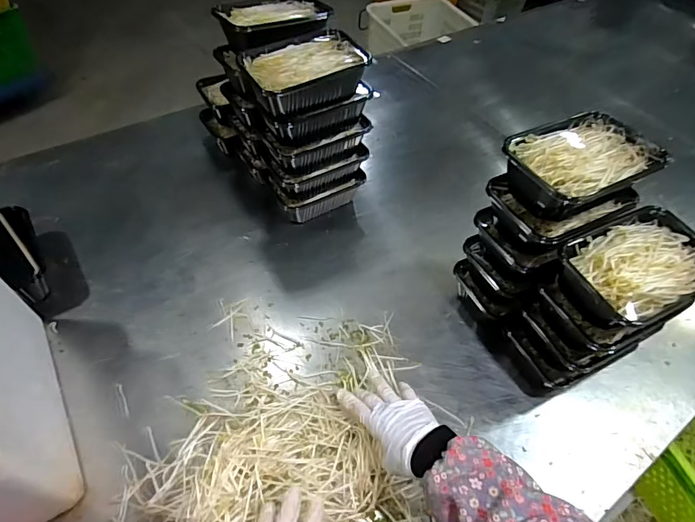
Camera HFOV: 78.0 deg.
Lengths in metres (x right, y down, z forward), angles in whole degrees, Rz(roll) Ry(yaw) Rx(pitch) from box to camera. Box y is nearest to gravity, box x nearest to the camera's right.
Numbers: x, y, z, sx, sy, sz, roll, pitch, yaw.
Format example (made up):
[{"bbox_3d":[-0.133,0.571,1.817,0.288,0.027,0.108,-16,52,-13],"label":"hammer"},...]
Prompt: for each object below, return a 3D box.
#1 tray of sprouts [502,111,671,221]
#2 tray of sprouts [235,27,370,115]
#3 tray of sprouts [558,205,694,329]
[{"bbox_3d":[0.286,-0.115,0.540,0.183,0.063,0.126,-19,56,-17],"label":"tray of sprouts"},{"bbox_3d":[-0.066,-0.289,0.653,0.175,0.059,0.118,-21,57,-19],"label":"tray of sprouts"},{"bbox_3d":[0.349,0.015,0.523,0.194,0.064,0.124,-16,55,-15],"label":"tray of sprouts"}]

